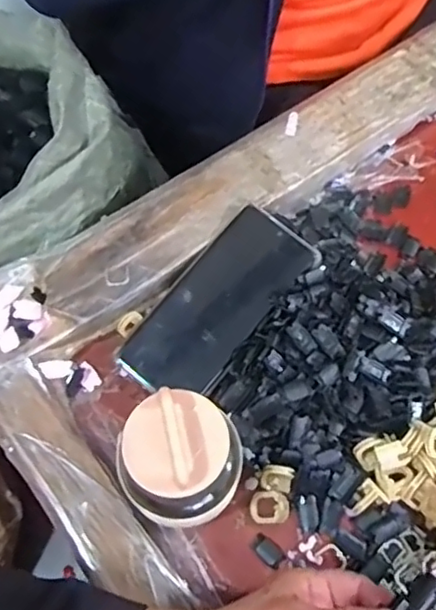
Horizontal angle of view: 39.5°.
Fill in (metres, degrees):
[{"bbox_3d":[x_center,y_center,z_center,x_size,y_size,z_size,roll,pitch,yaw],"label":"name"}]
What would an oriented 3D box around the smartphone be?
[{"bbox_3d":[-0.001,0.000,0.467,0.074,0.012,0.161,38,81,14],"label":"smartphone"}]

